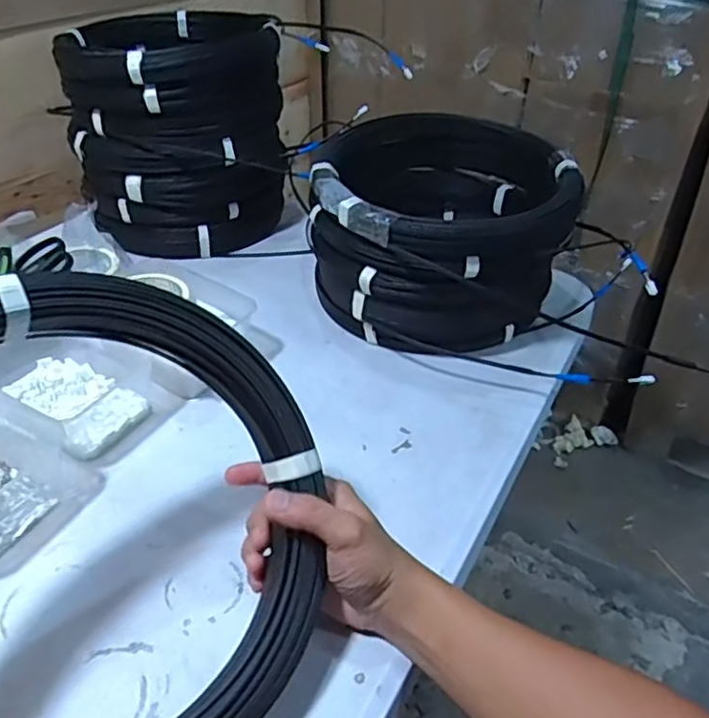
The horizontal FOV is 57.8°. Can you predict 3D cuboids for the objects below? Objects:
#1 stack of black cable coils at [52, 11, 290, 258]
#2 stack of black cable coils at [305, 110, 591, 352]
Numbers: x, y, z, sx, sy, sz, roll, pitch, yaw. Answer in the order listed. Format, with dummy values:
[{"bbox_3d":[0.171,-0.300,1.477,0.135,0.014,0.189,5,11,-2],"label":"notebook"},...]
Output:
[{"bbox_3d":[-0.243,-0.324,0.908,0.273,0.246,0.270,-7,38,-11],"label":"stack of black cable coils"},{"bbox_3d":[0.096,-0.149,0.765,0.281,0.189,0.341,2,37,1],"label":"stack of black cable coils"}]

